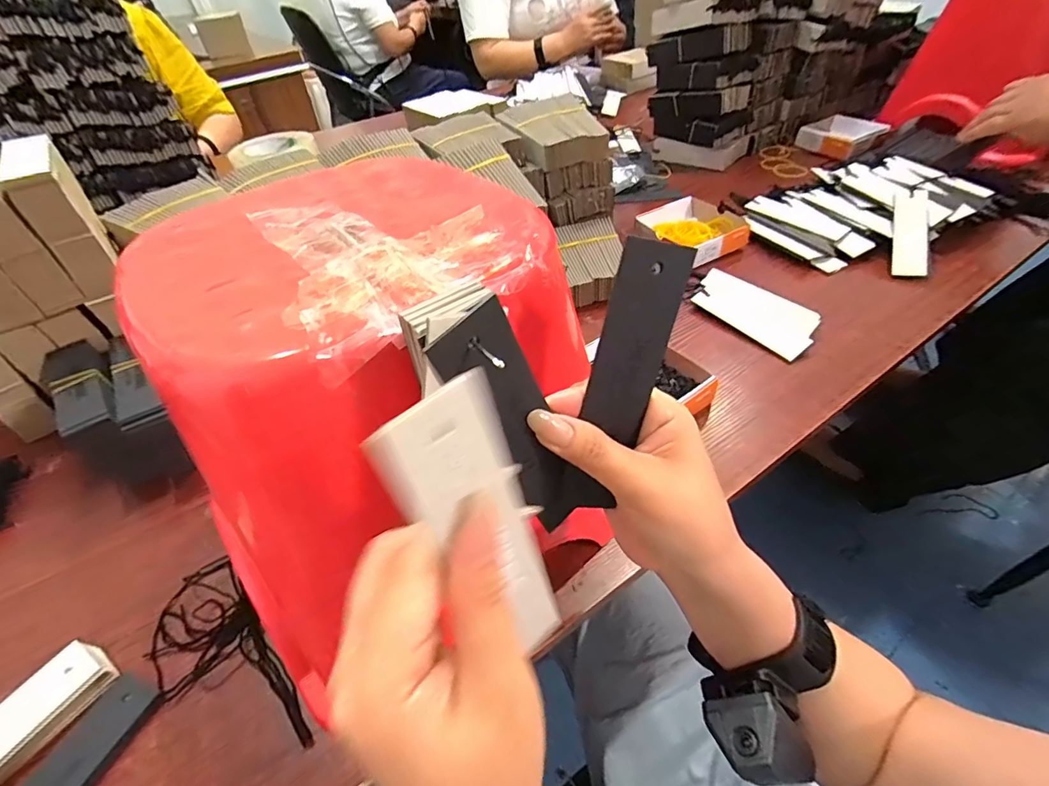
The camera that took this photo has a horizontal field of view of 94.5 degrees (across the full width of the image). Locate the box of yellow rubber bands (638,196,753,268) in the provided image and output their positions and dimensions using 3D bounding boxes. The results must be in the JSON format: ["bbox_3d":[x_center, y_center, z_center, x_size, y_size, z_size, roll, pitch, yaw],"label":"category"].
[{"bbox_3d":[0.226,-0.219,0.641,0.103,0.029,0.119,-27,48,-20],"label":"box of yellow rubber bands"}]

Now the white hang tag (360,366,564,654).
[{"bbox_3d":[-0.008,0.047,0.157,0.036,0.114,0.008,-37,40,-21],"label":"white hang tag"}]

